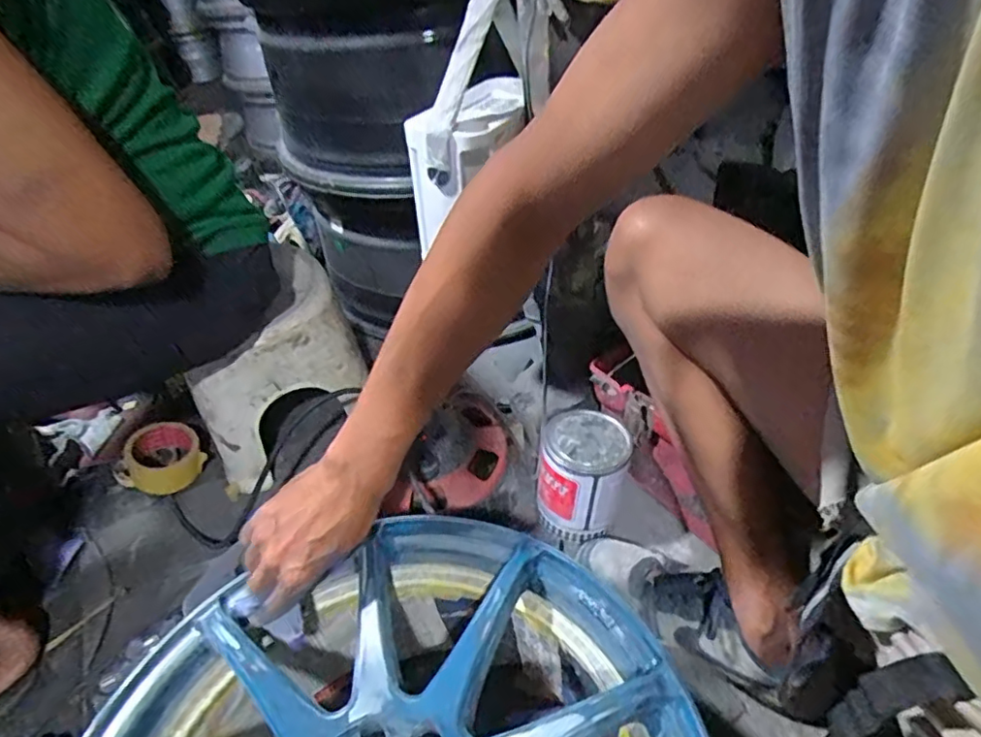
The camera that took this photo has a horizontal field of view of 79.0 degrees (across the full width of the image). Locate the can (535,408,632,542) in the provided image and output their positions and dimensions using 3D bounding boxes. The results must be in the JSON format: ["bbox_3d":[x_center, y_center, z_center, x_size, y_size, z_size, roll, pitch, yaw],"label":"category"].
[{"bbox_3d":[0.109,0.129,0.724,0.107,0.116,0.105,-4,40,3],"label":"can"}]

